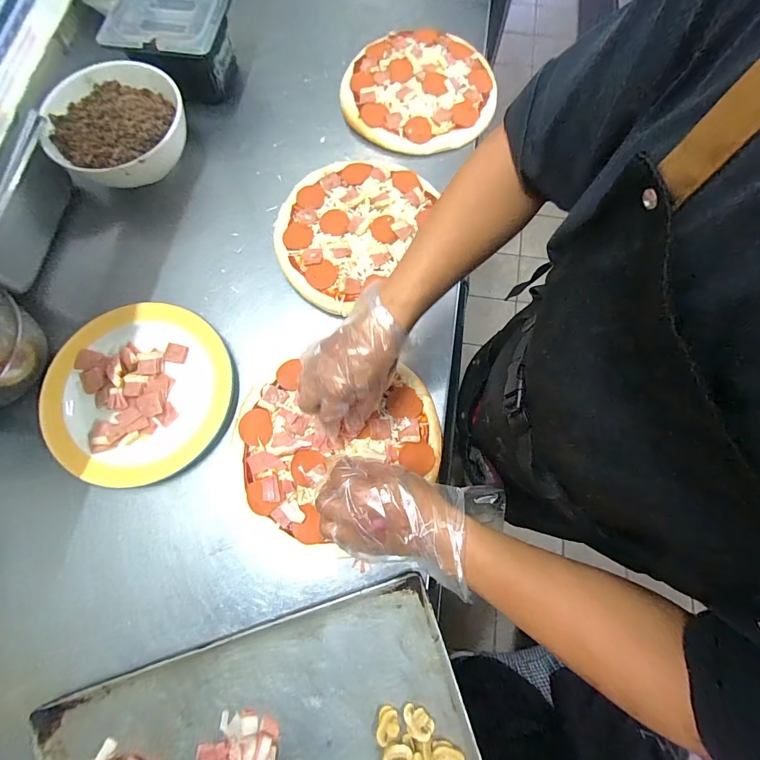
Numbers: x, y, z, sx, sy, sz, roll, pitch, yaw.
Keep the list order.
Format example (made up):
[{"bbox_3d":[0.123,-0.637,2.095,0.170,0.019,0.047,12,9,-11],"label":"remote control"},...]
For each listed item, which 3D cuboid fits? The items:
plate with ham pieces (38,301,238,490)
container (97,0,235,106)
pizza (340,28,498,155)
[{"bbox_3d":[-0.316,0.014,0.491,0.224,0.030,0.230,-10,75,-1],"label":"plate with ham pieces"},{"bbox_3d":[-0.320,-0.540,0.604,0.177,0.097,0.164,0,75,2],"label":"container"},{"bbox_3d":[0.064,-0.480,0.613,0.242,0.026,0.227,0,75,2],"label":"pizza"}]

